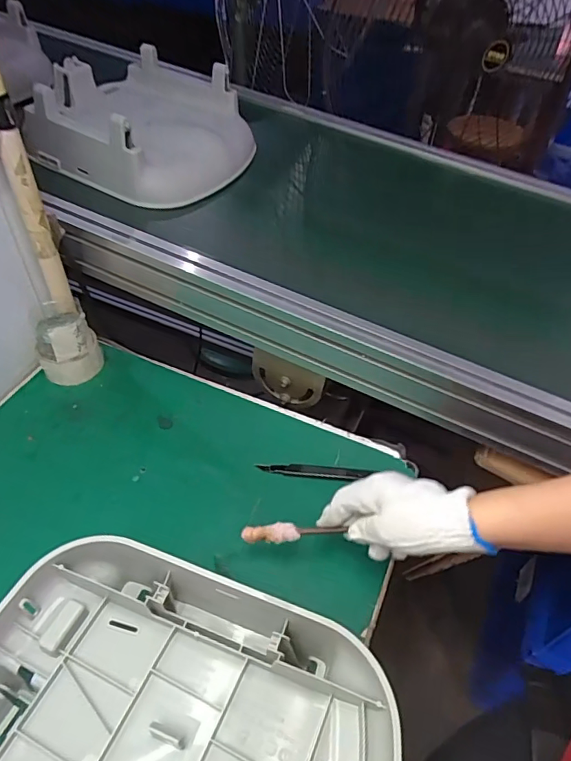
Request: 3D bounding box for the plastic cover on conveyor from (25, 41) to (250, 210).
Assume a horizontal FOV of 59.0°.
[{"bbox_3d":[-0.222,-0.406,0.791,0.272,0.118,0.270,21,49,15],"label":"plastic cover on conveyor"}]

